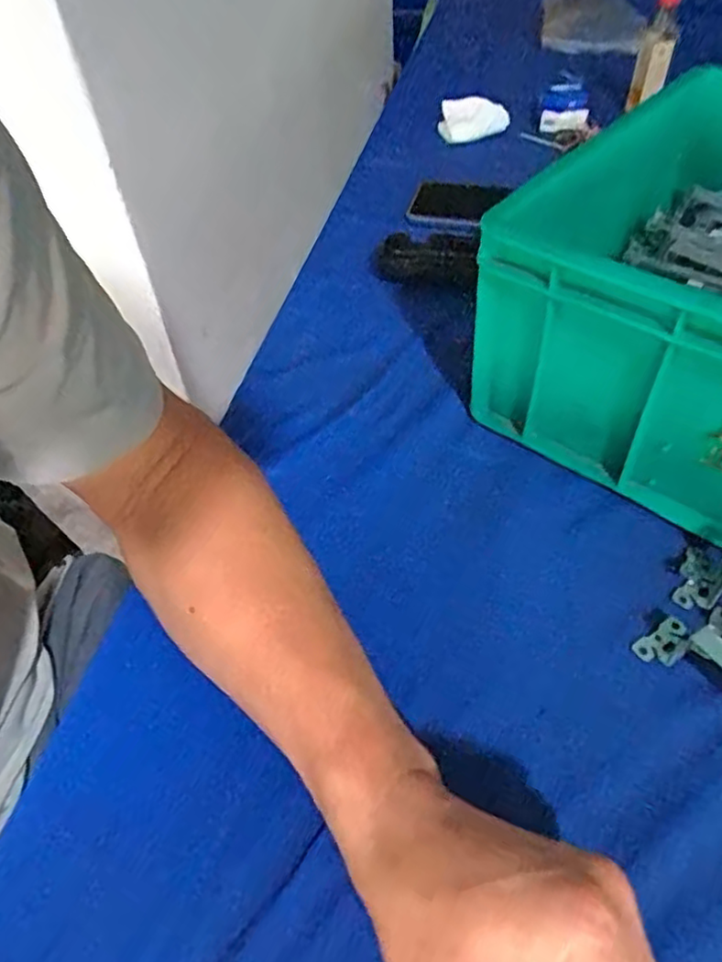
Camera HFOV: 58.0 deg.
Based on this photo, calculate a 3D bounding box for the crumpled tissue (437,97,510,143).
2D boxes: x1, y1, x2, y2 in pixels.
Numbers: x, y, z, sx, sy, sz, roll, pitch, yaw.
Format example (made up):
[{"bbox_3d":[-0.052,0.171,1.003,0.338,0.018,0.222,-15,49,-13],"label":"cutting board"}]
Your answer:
[{"bbox_3d":[0.124,-0.395,0.723,0.078,0.040,0.060,3,49,7],"label":"crumpled tissue"}]

